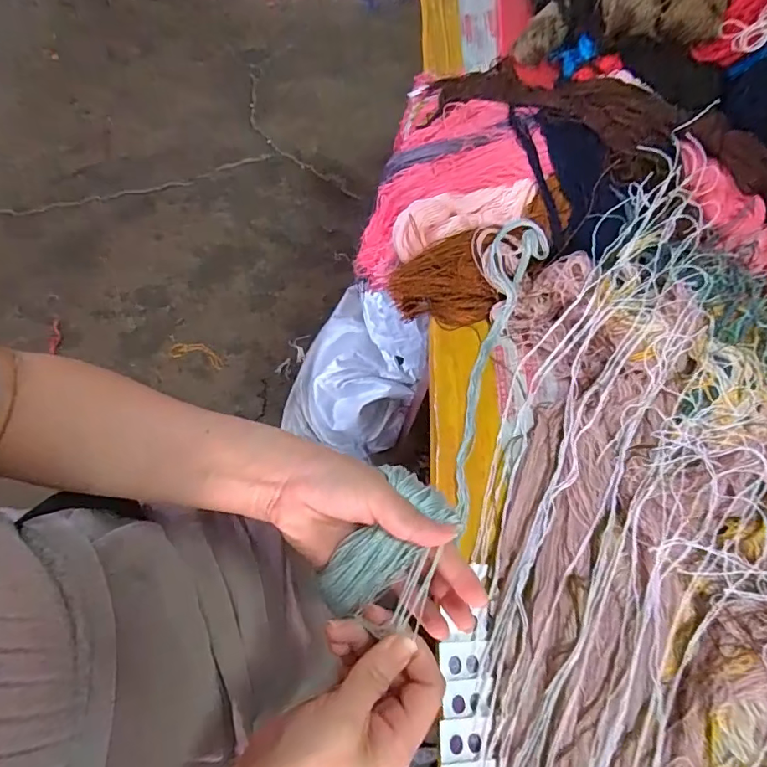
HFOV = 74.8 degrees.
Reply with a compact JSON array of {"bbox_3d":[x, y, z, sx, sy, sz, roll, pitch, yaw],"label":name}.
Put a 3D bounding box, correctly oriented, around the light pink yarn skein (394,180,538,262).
[{"bbox_3d":[0.082,-0.178,0.534,0.150,0.030,0.056,-15,83,3],"label":"light pink yarn skein"}]

